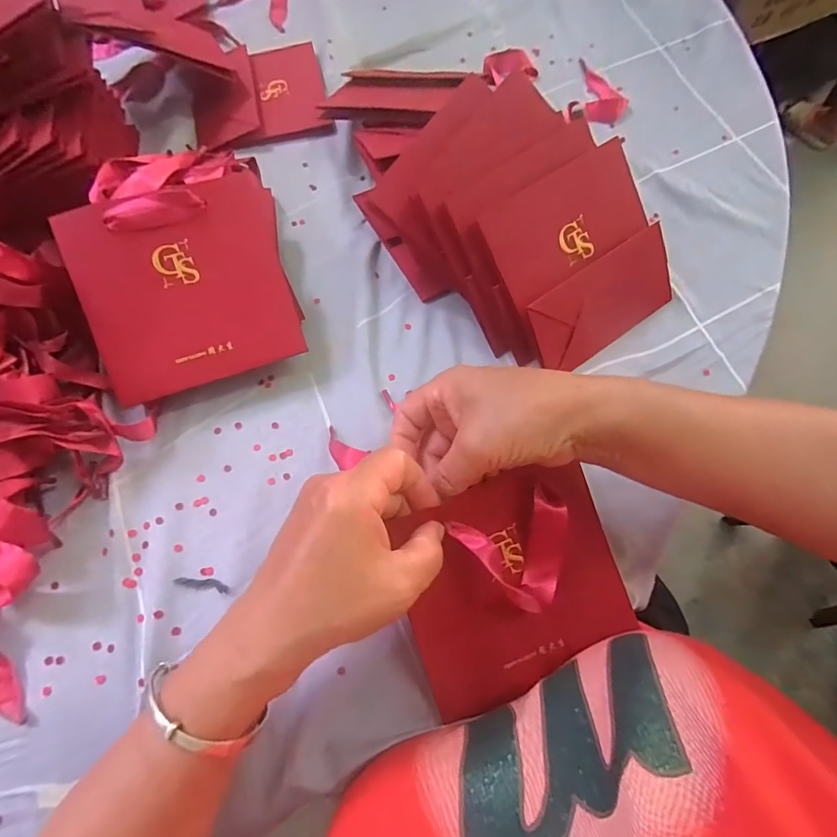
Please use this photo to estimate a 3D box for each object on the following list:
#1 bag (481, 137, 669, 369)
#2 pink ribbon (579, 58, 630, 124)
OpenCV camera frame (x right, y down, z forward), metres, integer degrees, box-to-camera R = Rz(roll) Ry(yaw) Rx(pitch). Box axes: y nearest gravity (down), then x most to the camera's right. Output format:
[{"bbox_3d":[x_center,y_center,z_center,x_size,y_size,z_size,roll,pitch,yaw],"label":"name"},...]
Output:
[{"bbox_3d":[0.131,-0.123,0.346,0.141,0.010,0.136,-35,105,-14],"label":"bag"},{"bbox_3d":[0.201,-0.356,0.479,0.044,0.009,0.093,4,68,1],"label":"pink ribbon"}]

